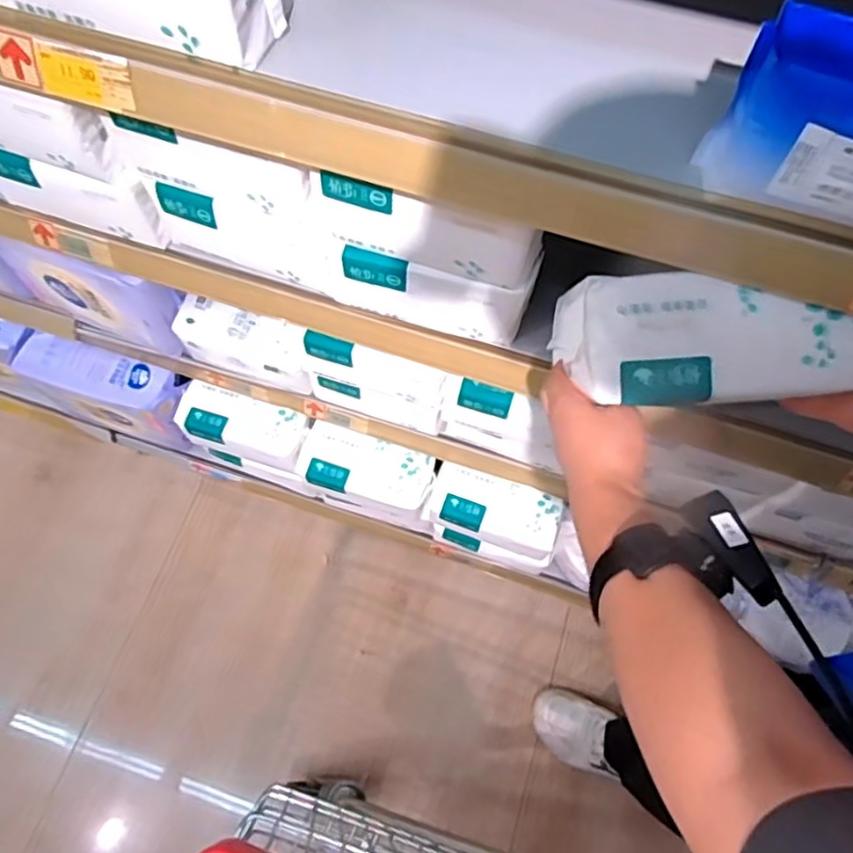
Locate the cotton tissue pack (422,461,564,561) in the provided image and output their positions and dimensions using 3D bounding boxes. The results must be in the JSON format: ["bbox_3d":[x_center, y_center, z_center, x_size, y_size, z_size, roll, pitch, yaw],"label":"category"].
[{"bbox_3d":[0.109,0.138,1.036,0.211,0.094,0.078,19,62,6],"label":"cotton tissue pack"}]

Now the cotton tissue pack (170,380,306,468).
[{"bbox_3d":[-0.301,0.007,1.084,0.208,0.096,0.081,16,62,5],"label":"cotton tissue pack"}]

